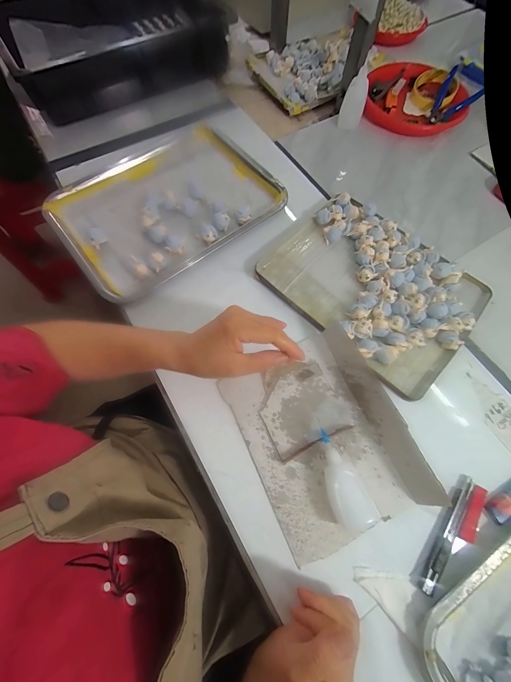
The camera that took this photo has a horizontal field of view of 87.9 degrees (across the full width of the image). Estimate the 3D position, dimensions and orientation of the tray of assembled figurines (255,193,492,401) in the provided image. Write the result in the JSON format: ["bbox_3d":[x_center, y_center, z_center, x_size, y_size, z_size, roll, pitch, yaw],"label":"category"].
[{"bbox_3d":[0.178,-0.091,0.408,0.296,0.030,0.224,42,73,12],"label":"tray of assembled figurines"}]

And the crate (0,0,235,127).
[{"bbox_3d":[-0.295,-0.662,0.589,0.452,0.110,0.327,-24,71,-9],"label":"crate"}]

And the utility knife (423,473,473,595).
[{"bbox_3d":[0.221,0.215,0.298,0.014,0.009,0.134,36,72,11],"label":"utility knife"}]

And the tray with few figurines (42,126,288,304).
[{"bbox_3d":[-0.148,-0.240,0.453,0.350,0.027,0.266,-37,75,-14],"label":"tray with few figurines"}]

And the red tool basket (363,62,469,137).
[{"bbox_3d":[0.345,-0.529,0.577,0.205,0.039,0.187,15,70,3],"label":"red tool basket"}]

